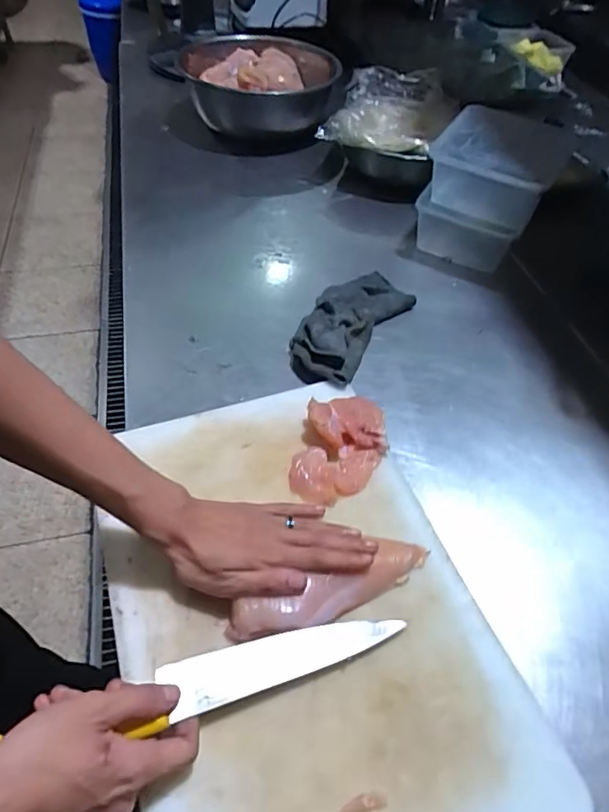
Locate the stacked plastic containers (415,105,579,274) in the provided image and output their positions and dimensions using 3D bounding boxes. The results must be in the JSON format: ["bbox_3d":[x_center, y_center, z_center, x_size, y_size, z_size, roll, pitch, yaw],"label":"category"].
[{"bbox_3d":[0.278,-0.330,0.792,0.158,0.161,0.159,25,53,18],"label":"stacked plastic containers"}]

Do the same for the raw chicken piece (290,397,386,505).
[{"bbox_3d":[0.039,0.039,0.539,0.089,0.032,0.131,14,50,9],"label":"raw chicken piece"}]

